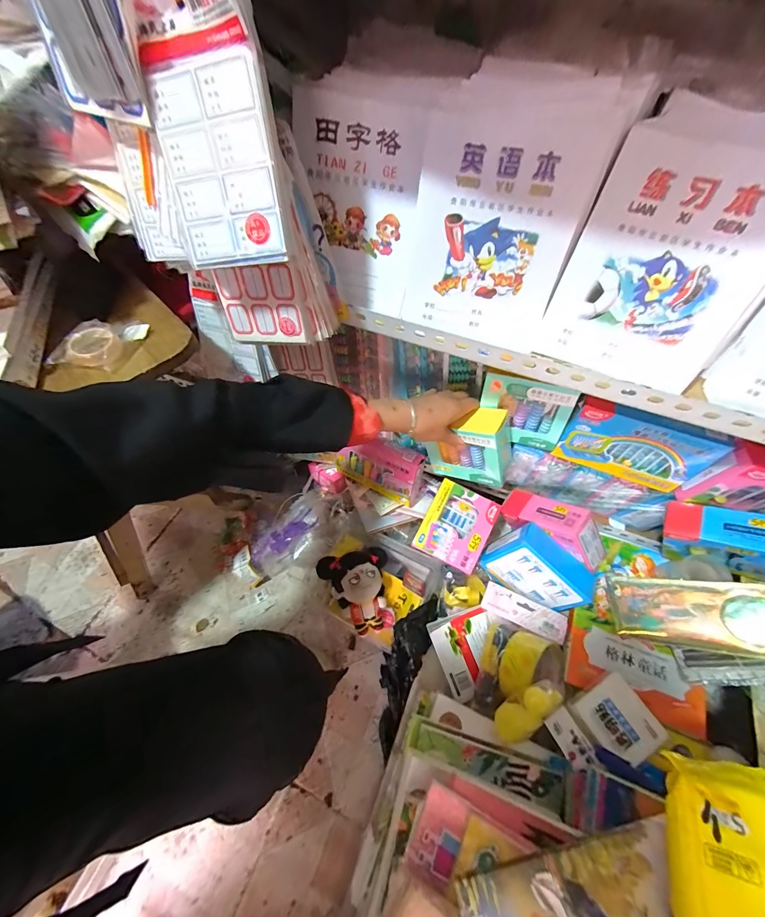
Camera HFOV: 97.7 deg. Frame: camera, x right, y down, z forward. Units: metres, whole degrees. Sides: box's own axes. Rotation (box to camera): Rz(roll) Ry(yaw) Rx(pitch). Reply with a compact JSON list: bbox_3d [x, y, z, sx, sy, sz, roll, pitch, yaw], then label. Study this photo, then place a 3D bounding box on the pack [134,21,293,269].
[{"bbox_3d":[-0.132,-0.235,0.267,0.091,0.138,0.010,3,30,11],"label":"pack"}]

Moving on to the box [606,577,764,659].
[{"bbox_3d":[0.411,0.199,0.426,0.205,0.042,0.076,-16,46,46],"label":"box"}]

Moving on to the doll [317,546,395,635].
[{"bbox_3d":[-0.037,0.222,0.565,0.113,0.072,0.130,-17,60,-7],"label":"doll"}]

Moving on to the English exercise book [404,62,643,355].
[{"bbox_3d":[0.115,-0.238,0.338,0.162,0.221,0.027,12,36,6],"label":"English exercise book"}]

